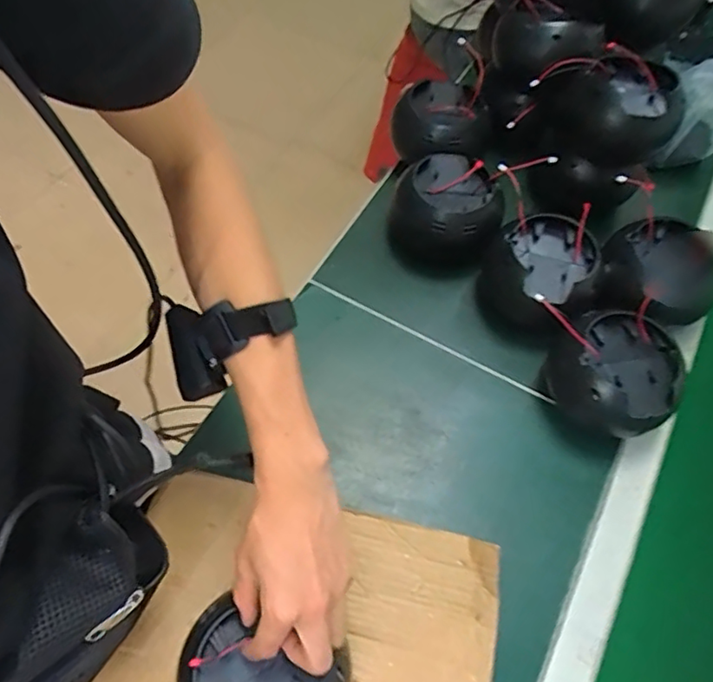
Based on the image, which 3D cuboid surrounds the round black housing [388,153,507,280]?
[{"bbox_3d":[0.112,-0.151,0.739,0.133,0.104,0.128,29,63,14],"label":"round black housing"}]

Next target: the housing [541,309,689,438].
[{"bbox_3d":[0.270,0.036,0.617,0.113,0.098,0.129,-29,65,-17],"label":"housing"}]

